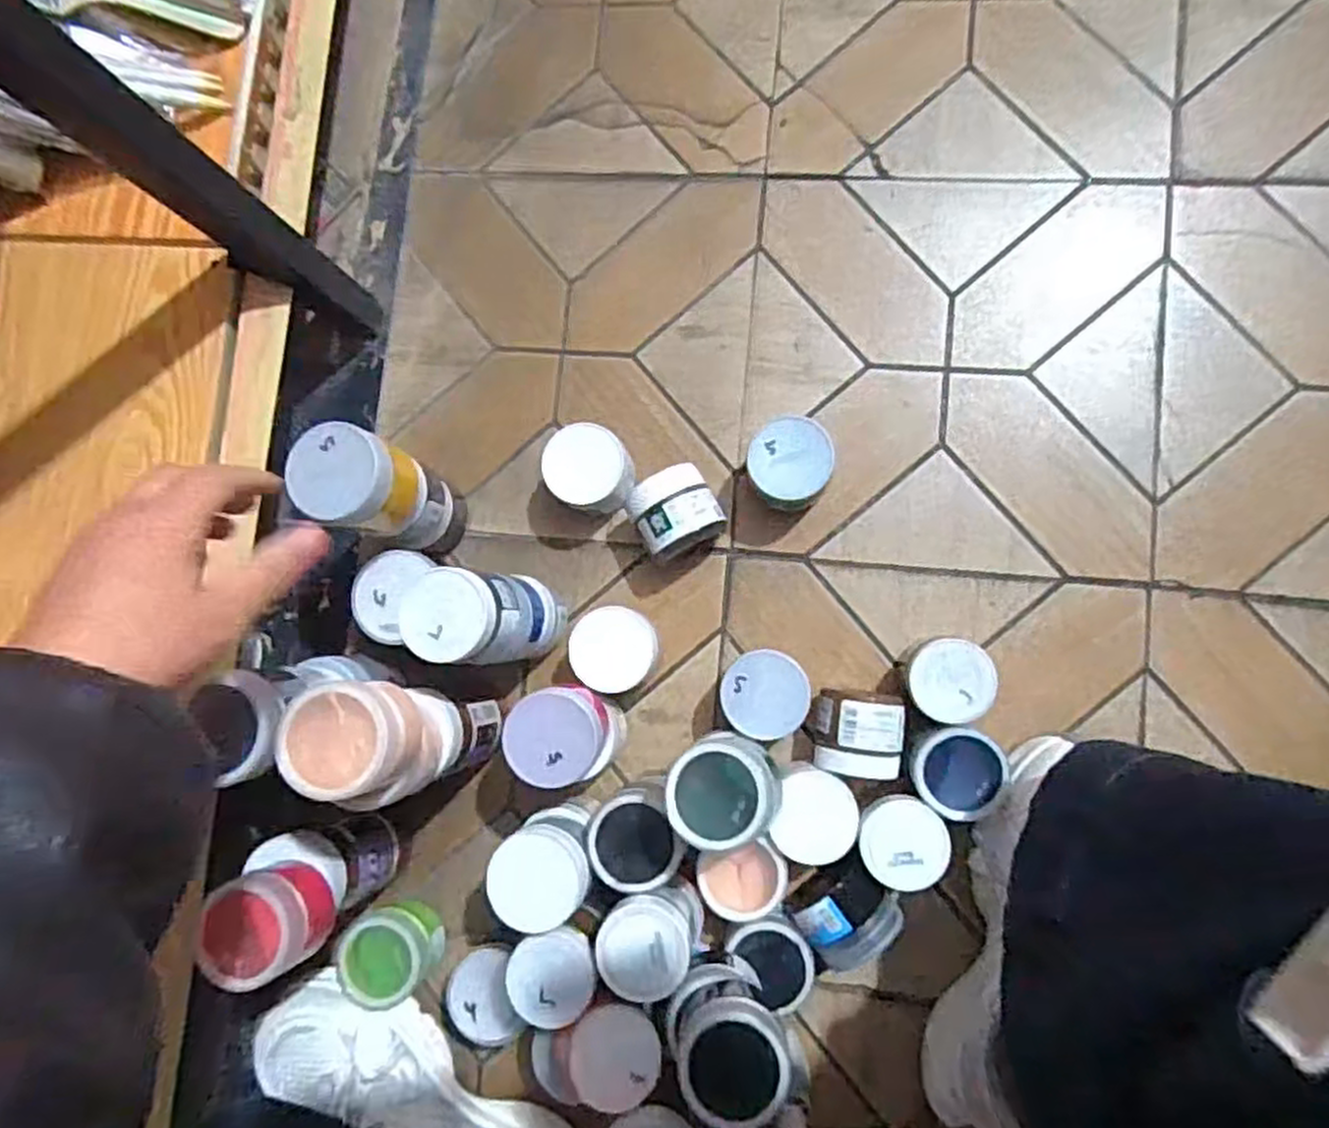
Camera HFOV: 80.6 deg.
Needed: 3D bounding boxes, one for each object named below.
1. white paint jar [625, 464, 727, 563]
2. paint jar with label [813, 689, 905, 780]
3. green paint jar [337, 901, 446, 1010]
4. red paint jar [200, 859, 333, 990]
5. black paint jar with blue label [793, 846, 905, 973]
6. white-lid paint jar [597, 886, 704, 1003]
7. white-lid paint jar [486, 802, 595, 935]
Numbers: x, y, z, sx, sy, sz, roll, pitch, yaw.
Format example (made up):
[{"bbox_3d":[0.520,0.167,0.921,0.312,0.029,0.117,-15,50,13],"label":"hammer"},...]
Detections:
[{"bbox_3d":[0.008,-0.036,0.576,0.062,0.058,0.058,-29,82,4],"label":"white paint jar"},{"bbox_3d":[0.136,0.118,0.552,0.059,0.056,0.056,6,86,8],"label":"paint jar with label"},{"bbox_3d":[-0.203,0.288,0.581,0.071,0.051,0.062,-45,81,2],"label":"green paint jar"},{"bbox_3d":[-0.239,0.215,0.469,0.060,0.053,0.059,-1,85,8],"label":"red paint jar"},{"bbox_3d":[0.124,0.236,0.538,0.067,0.057,0.061,-1,85,8],"label":"black paint jar with blue label"},{"bbox_3d":[-0.009,0.237,0.501,0.057,0.061,0.054,-1,85,8],"label":"white-lid paint jar"},{"bbox_3d":[-0.076,0.196,0.515,0.061,0.065,0.063,-1,85,8],"label":"white-lid paint jar"}]

